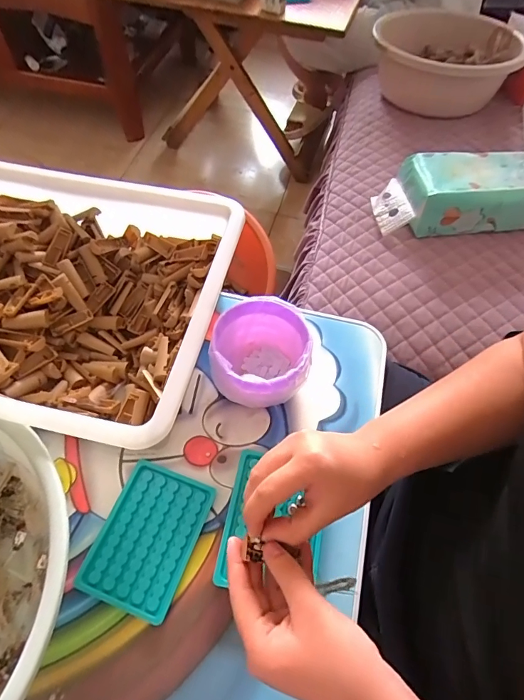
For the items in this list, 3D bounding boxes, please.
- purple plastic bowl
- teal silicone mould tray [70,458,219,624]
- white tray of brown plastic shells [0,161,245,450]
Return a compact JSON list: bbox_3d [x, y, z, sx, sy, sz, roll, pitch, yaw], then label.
[{"bbox_3d":[-0.002,0.012,0.490,0.106,0.089,0.109,1,59,-2],"label":"purple plastic bowl"},{"bbox_3d":[-0.115,0.188,0.419,0.094,0.010,0.130,19,60,8],"label":"teal silicone mould tray"},{"bbox_3d":[-0.255,-0.060,0.485,0.403,0.107,0.313,12,59,4],"label":"white tray of brown plastic shells"}]

